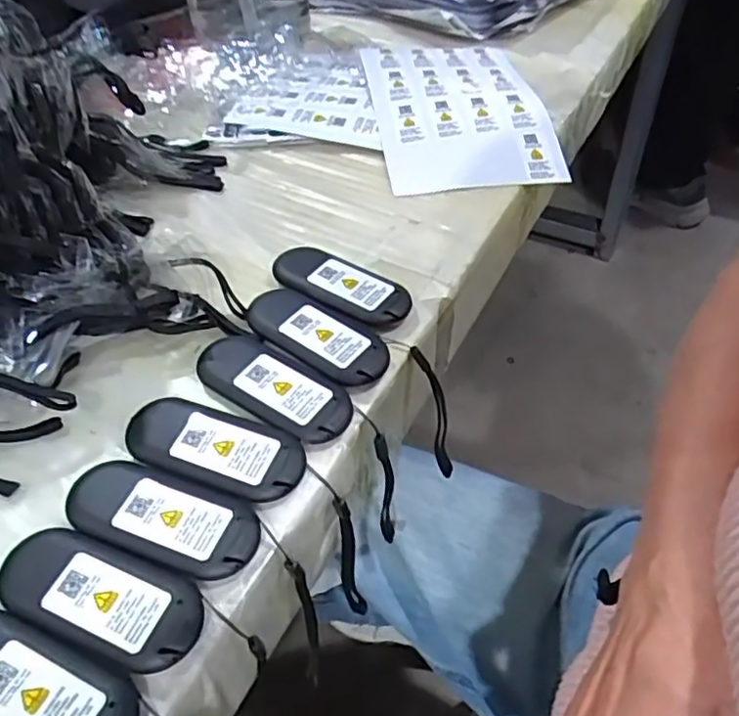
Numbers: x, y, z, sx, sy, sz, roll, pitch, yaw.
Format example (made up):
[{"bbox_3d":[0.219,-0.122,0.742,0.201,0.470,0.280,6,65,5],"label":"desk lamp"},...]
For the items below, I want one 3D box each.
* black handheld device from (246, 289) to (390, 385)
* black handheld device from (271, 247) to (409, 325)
[{"bbox_3d":[-0.032,-0.014,0.365,0.094,0.009,0.040,26,55,23],"label":"black handheld device"},{"bbox_3d":[-0.020,-0.045,0.390,0.094,0.008,0.040,25,54,23],"label":"black handheld device"}]

